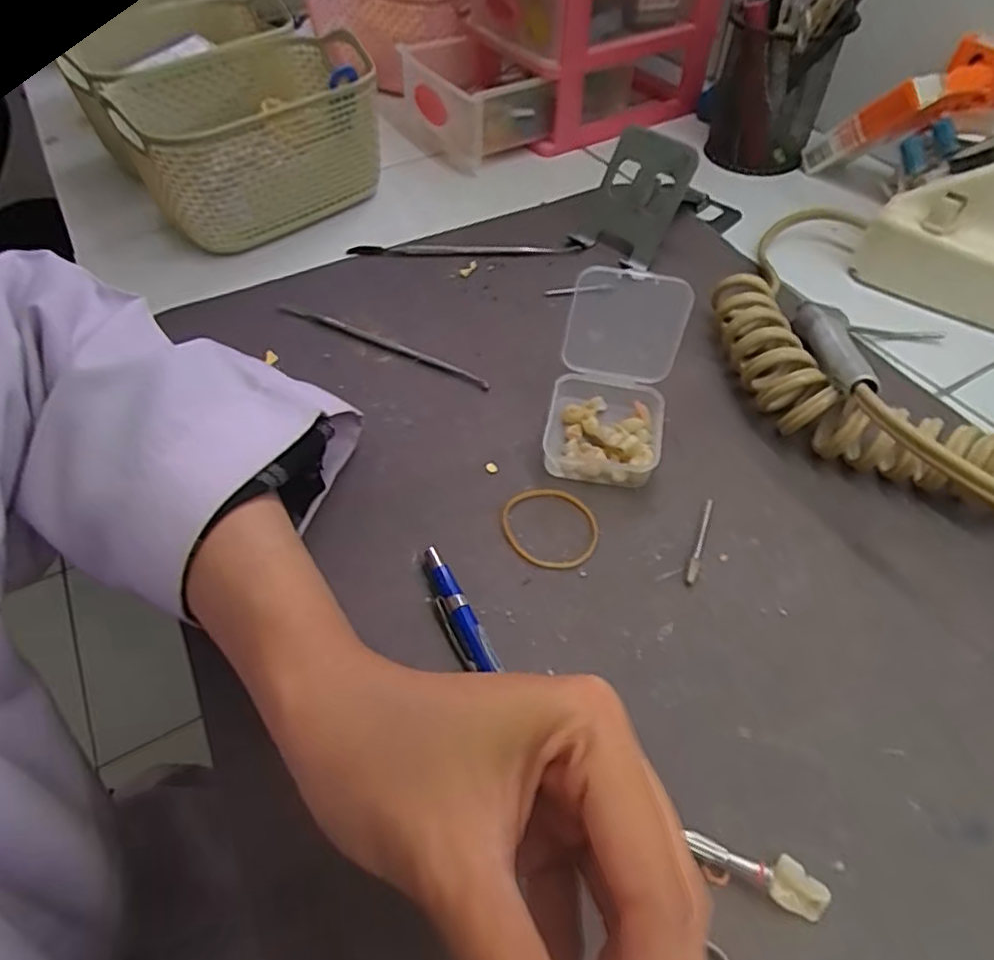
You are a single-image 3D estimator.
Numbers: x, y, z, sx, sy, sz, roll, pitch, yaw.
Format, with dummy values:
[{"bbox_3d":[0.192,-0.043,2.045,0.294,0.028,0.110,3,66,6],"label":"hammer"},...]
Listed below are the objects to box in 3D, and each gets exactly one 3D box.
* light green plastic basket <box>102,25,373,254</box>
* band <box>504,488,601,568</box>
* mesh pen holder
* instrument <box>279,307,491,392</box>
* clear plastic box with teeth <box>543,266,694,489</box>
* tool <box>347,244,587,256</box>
[{"bbox_3d":[-0.174,-0.244,0.459,0.159,0.085,0.158,-24,55,-18],"label":"light green plastic basket"},{"bbox_3d":[0.026,0.021,0.294,0.043,0.004,0.044,0,51,0],"label":"band"},{"bbox_3d":[0.217,-0.308,0.505,0.081,0.097,0.079,18,53,14],"label":"mesh pen holder"},{"bbox_3d":[-0.067,-0.081,0.375,0.146,0.005,0.009,24,55,18],"label":"instrument"},{"bbox_3d":[0.057,-0.052,0.304,0.056,0.075,0.076,11,52,9],"label":"clear plastic box with teeth"},{"bbox_3d":[-0.022,-0.157,0.437,0.156,0.008,0.015,2,51,2],"label":"tool"}]

